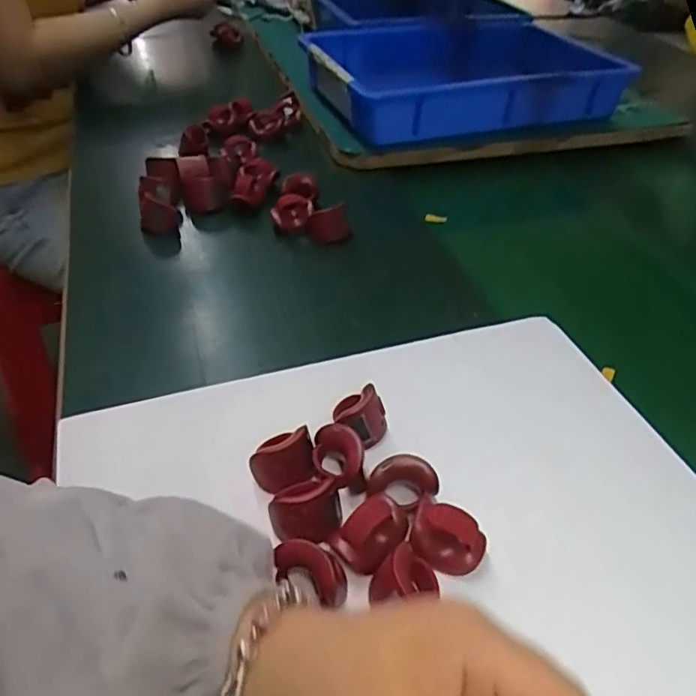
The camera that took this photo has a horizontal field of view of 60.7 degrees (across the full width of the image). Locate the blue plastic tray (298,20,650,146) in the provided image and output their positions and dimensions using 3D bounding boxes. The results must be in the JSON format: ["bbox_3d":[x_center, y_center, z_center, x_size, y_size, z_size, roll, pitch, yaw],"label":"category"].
[{"bbox_3d":[0.161,-0.356,0.790,0.420,0.084,0.255,-12,43,-16],"label":"blue plastic tray"}]

